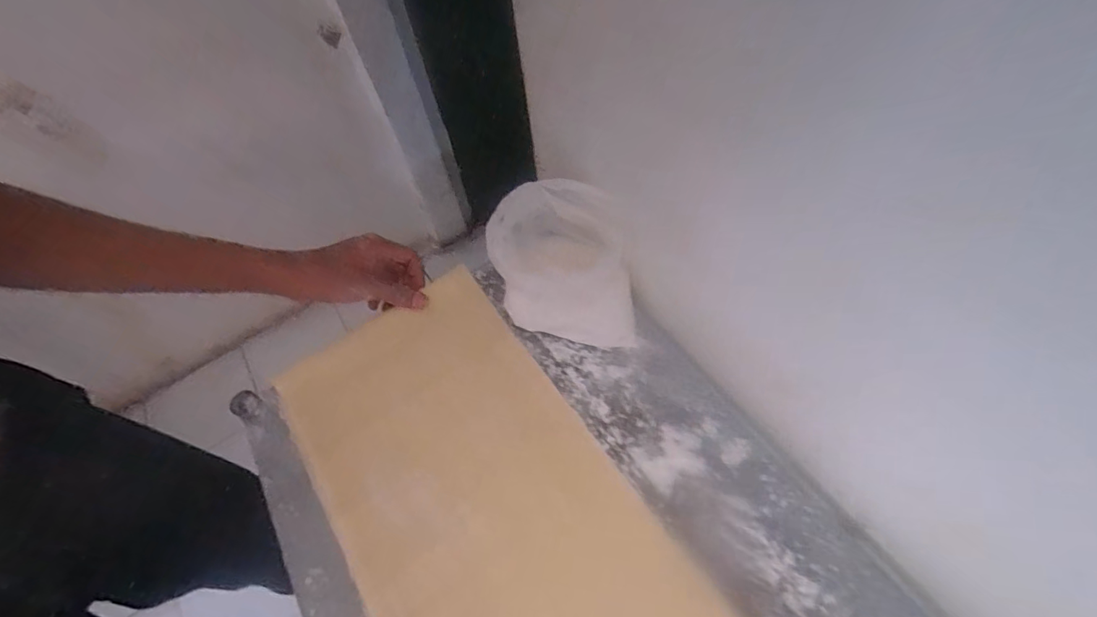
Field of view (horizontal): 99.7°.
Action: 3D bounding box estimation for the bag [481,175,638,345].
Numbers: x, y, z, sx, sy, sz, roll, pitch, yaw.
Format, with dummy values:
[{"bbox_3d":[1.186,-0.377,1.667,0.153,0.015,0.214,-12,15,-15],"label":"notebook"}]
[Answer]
[{"bbox_3d":[0.014,-0.042,0.454,0.139,0.125,0.105,5,57,8],"label":"bag"}]

